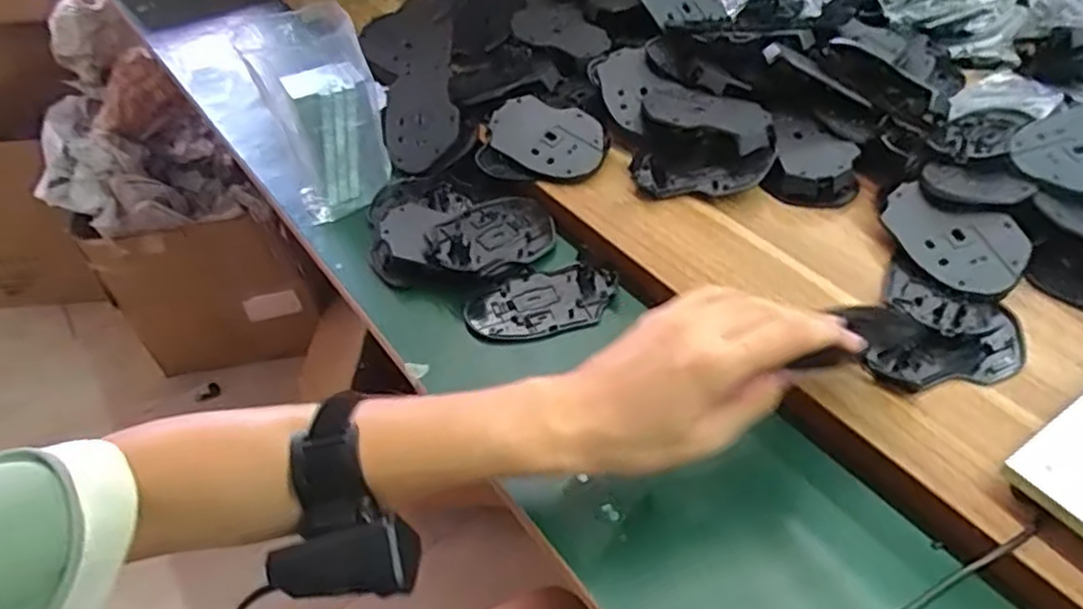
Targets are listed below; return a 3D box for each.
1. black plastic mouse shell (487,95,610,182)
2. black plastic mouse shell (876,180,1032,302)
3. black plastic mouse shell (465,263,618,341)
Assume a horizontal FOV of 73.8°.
[{"bbox_3d":[0.004,-0.145,0.630,0.106,0.015,0.068,25,73,19],"label":"black plastic mouse shell"},{"bbox_3d":[0.301,-0.048,0.530,0.072,0.028,0.113,-14,47,-10],"label":"black plastic mouse shell"},{"bbox_3d":[0.001,-0.002,0.550,0.113,0.011,0.060,-9,46,-4],"label":"black plastic mouse shell"}]

